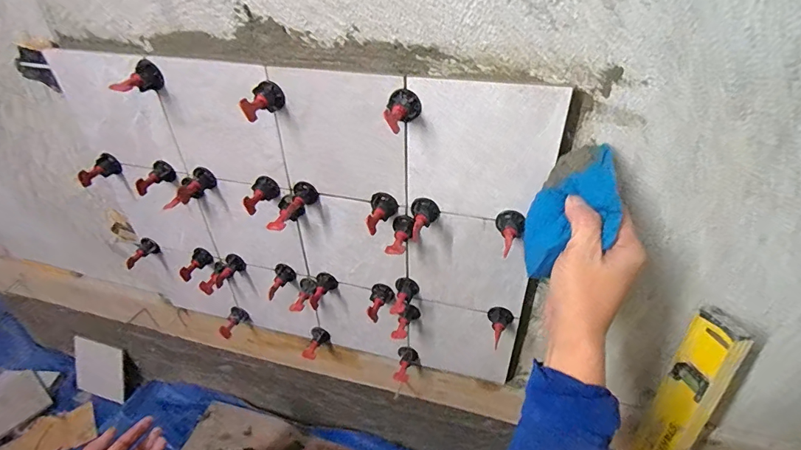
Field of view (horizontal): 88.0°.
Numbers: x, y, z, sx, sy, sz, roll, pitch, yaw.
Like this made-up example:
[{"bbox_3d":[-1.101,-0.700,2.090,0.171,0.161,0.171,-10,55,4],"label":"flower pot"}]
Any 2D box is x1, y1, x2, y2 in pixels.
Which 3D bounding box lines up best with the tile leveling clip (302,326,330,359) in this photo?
[{"bbox_3d":[-0.137,0.192,0.669,0.028,0.029,0.043,11,39,15],"label":"tile leveling clip"}]

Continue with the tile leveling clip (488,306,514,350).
[{"bbox_3d":[0.127,0.128,0.522,0.031,0.028,0.044,5,38,7],"label":"tile leveling clip"}]

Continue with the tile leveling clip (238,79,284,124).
[{"bbox_3d":[-0.140,-0.125,0.423,0.026,0.027,0.049,4,38,7],"label":"tile leveling clip"}]

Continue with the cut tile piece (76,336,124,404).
[{"bbox_3d":[-0.757,0.359,1.037,0.181,0.016,0.116,11,76,11],"label":"cut tile piece"}]

